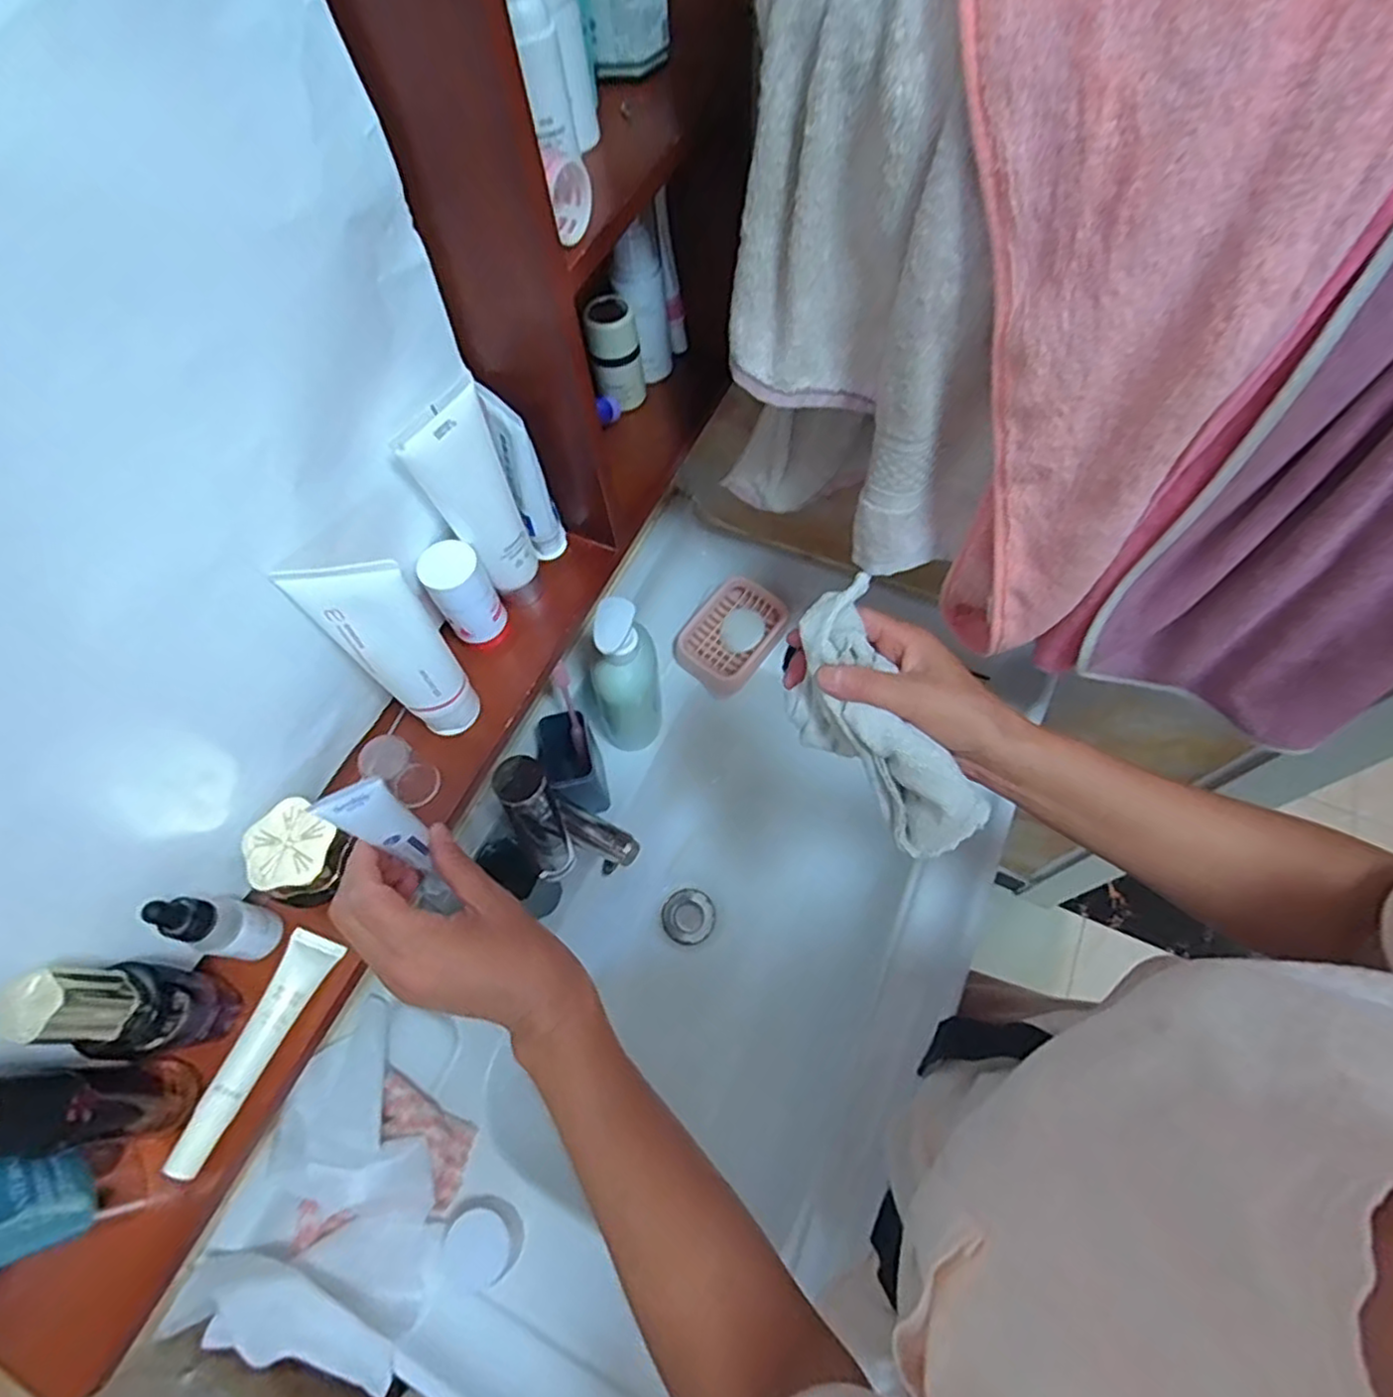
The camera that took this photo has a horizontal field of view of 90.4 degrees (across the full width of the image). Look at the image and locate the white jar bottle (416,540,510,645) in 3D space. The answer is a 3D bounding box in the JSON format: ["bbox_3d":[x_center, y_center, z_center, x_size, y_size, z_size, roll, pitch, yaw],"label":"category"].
[{"bbox_3d":[-0.149,-0.067,0.446,0.036,0.067,0.031,-33,67,-12],"label":"white jar bottle"}]

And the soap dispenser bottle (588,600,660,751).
[{"bbox_3d":[-0.065,-0.015,0.672,0.052,0.208,0.081,40,72,20],"label":"soap dispenser bottle"}]

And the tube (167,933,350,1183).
[{"bbox_3d":[-0.235,0.184,0.368,0.023,0.018,0.118,21,67,13],"label":"tube"}]

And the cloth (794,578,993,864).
[{"bbox_3d":[0.109,0.018,0.423,0.064,0.061,0.165,-32,94,-12],"label":"cloth"}]

